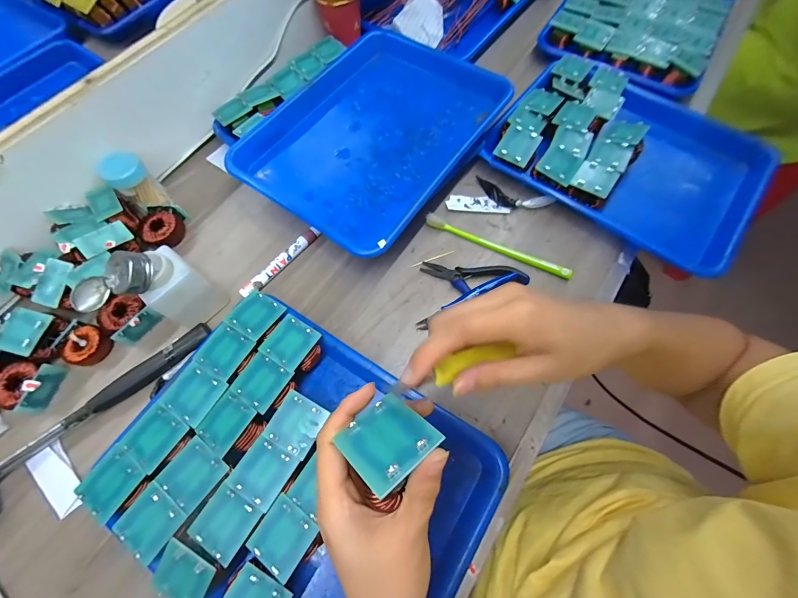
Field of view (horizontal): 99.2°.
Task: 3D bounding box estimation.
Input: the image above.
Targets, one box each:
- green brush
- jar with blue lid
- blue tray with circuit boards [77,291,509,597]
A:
[{"bbox_3d":[0.121,-0.067,0.424,0.187,0.014,0.014,24,70,11],"label":"green brush"},{"bbox_3d":[-0.332,-0.143,0.427,0.045,0.071,0.040,-2,67,1],"label":"jar with blue lid"},{"bbox_3d":[-0.087,0.164,0.315,0.308,0.054,0.245,32,72,14],"label":"blue tray with circuit boards"}]

